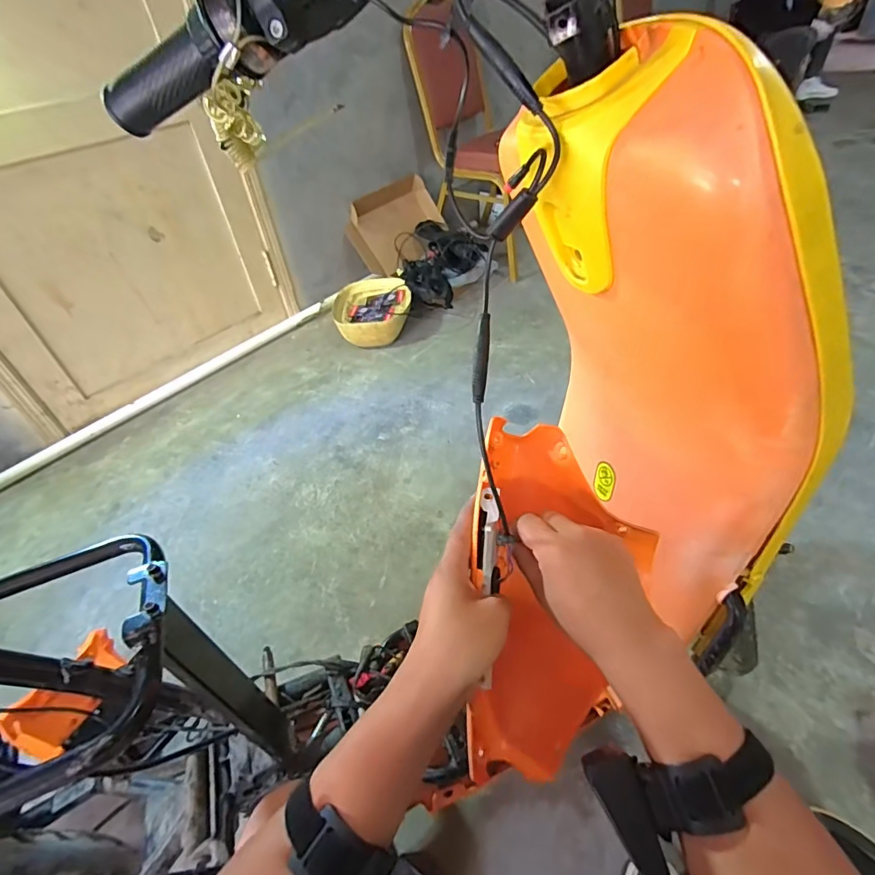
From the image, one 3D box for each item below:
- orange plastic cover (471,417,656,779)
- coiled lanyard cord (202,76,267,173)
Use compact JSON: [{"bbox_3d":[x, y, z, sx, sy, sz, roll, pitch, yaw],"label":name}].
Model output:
[{"bbox_3d":[0.108,0.135,0.419,0.151,0.084,0.296,3,78,10],"label":"orange plastic cover"},{"bbox_3d":[-0.169,-0.269,0.414,0.046,0.064,0.028,-20,45,-13],"label":"coiled lanyard cord"}]

